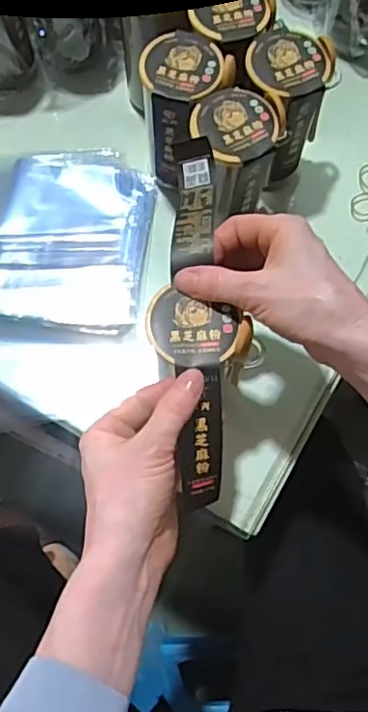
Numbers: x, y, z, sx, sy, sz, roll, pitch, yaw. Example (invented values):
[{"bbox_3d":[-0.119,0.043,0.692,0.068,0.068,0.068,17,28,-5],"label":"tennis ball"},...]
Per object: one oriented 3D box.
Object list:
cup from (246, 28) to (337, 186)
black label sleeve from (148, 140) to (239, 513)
[{"bbox_3d":[0.084,-0.215,0.540,0.068,0.136,0.070,1,72,-2],"label":"cup"},{"bbox_3d":[0.009,-0.025,0.432,0.060,0.056,0.262,-2,84,-3],"label":"black label sleeve"}]

